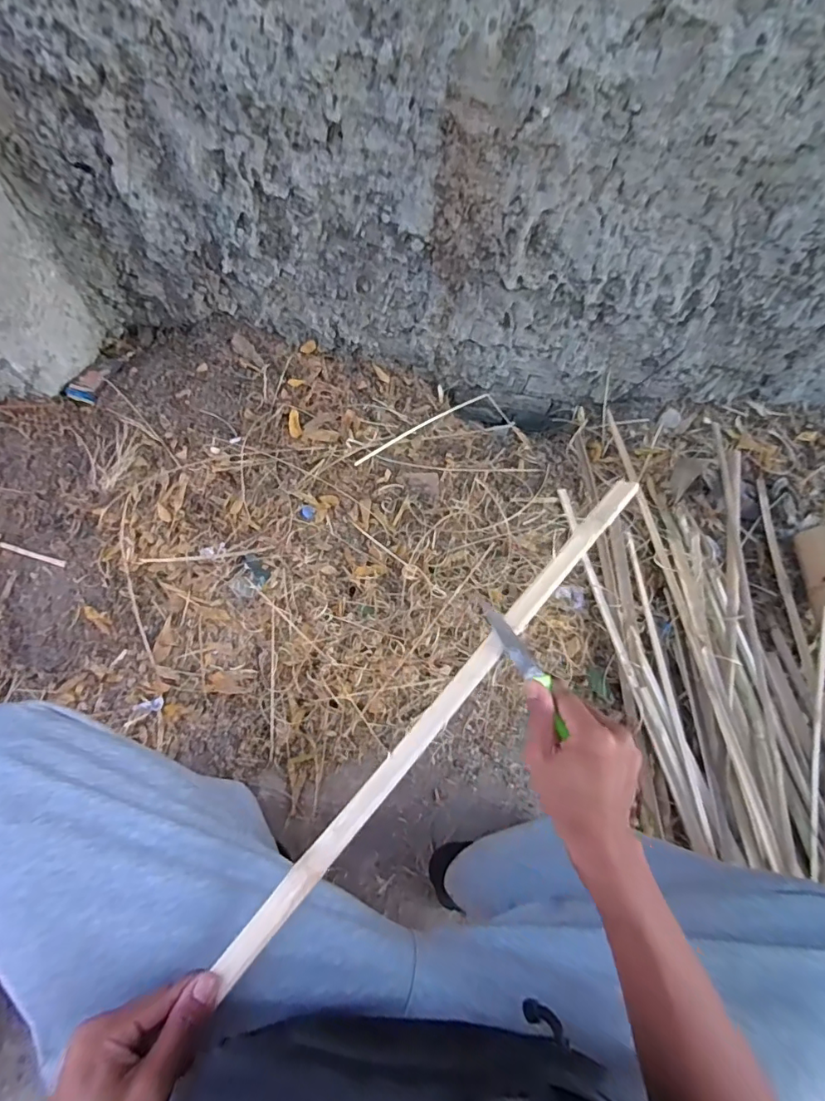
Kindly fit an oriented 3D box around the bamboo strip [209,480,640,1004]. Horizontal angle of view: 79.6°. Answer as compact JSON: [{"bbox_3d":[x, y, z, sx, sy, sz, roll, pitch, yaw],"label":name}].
[{"bbox_3d":[0.038,0.118,0.415,0.021,0.011,0.504,40,75,14],"label":"bamboo strip"}]

